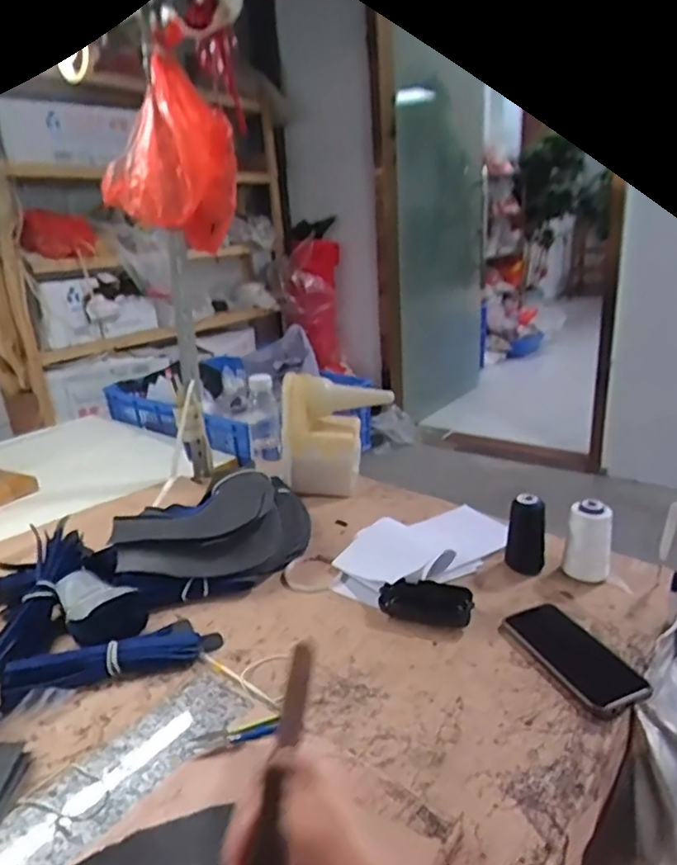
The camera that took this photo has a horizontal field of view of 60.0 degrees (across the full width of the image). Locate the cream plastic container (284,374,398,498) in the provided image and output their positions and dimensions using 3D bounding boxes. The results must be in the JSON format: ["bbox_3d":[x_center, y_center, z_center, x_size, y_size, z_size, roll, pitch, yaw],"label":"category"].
[{"bbox_3d":[-0.001,0.007,1.036,0.187,0.203,0.098,-3,20,-3],"label":"cream plastic container"}]

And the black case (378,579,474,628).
[{"bbox_3d":[0.107,0.209,0.721,0.109,0.028,0.051,2,21,13],"label":"black case"}]

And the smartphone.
[{"bbox_3d":[0.254,0.240,0.636,0.085,0.015,0.159,-9,19,-20],"label":"smartphone"}]

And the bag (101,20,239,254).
[{"bbox_3d":[-0.264,-0.430,0.903,0.202,0.267,0.134,-9,21,-16],"label":"bag"}]

